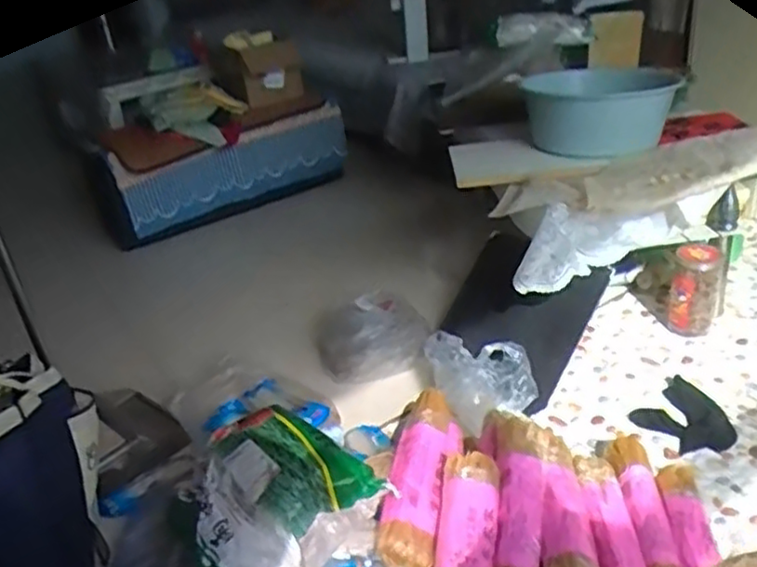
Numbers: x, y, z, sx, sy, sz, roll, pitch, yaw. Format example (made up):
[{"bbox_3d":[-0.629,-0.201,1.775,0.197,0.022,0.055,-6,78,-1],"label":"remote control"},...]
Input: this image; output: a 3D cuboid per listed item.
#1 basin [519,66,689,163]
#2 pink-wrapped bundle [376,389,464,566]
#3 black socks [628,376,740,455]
[{"bbox_3d":[0.510,-0.411,1.646,0.327,0.147,0.303,-2,30,9],"label":"basin"},{"bbox_3d":[0.073,0.314,1.165,0.097,0.101,0.342,2,31,16],"label":"pink-wrapped bundle"},{"bbox_3d":[0.619,0.270,1.398,0.171,0.011,0.186,-22,33,-25],"label":"black socks"}]

